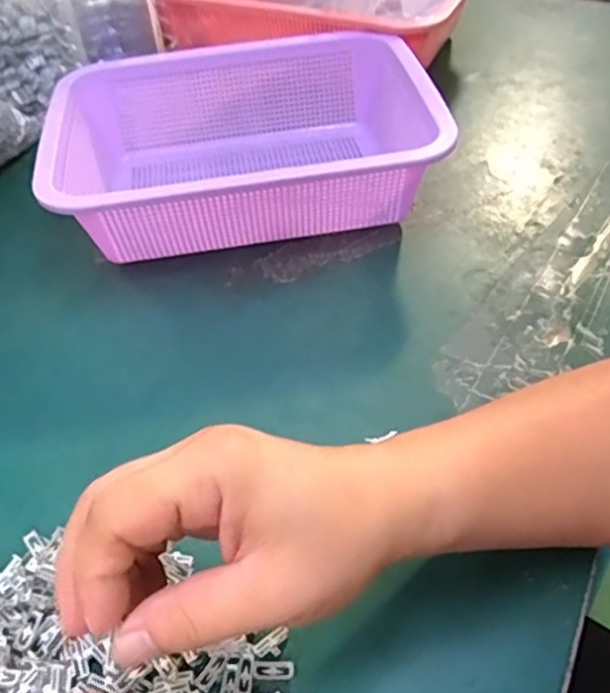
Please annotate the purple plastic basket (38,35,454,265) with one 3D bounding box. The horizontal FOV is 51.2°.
[{"bbox_3d":[-0.044,-0.149,0.469,0.257,0.081,0.186,-7,47,-4],"label":"purple plastic basket"}]

